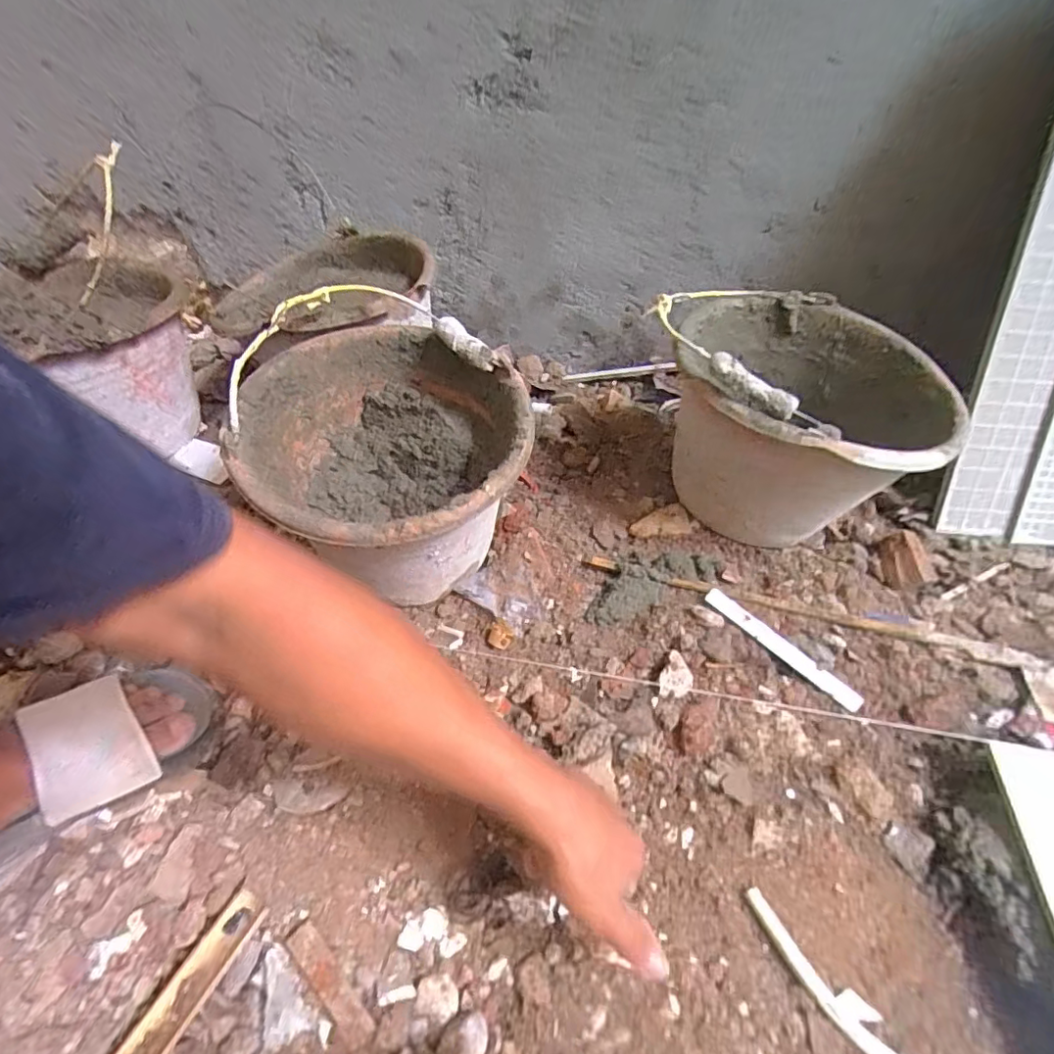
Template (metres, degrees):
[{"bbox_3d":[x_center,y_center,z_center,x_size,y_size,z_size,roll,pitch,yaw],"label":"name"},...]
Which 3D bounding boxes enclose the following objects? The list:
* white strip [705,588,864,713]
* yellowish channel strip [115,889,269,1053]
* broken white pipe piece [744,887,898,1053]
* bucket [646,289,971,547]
[{"bbox_3d":[0.252,0.120,0.551,0.019,0.008,0.167,-42,66,-17],"label":"white strip"},{"bbox_3d":[-0.239,0.326,0.373,0.033,0.014,0.138,22,52,20],"label":"yellowish channel strip"},{"bbox_3d":[0.212,0.323,0.380,0.027,0.008,0.145,-34,55,-26],"label":"broken white pipe piece"},{"bbox_3d":[0.290,-0.109,0.611,0.283,0.226,0.241,2,48,3],"label":"bucket"}]

